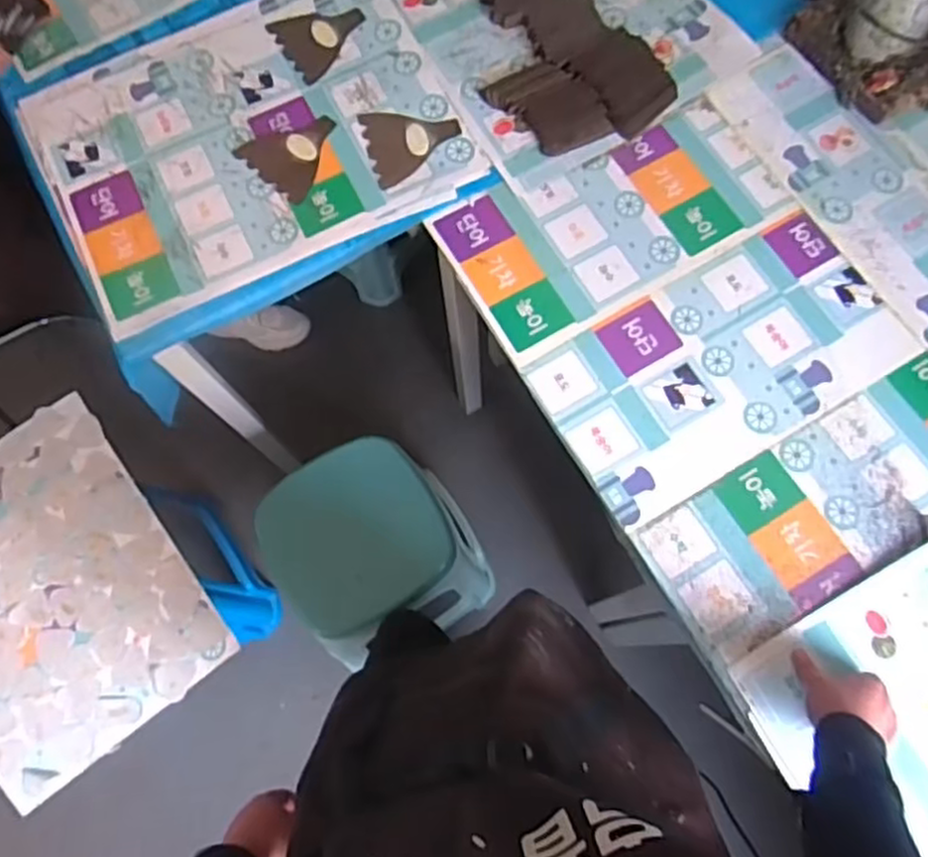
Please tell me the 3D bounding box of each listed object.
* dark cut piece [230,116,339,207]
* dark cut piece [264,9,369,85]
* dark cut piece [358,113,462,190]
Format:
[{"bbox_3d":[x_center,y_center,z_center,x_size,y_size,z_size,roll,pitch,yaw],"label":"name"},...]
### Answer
[{"bbox_3d":[-0.221,-0.370,0.952,0.116,0.005,0.119,40,78,13],"label":"dark cut piece"},{"bbox_3d":[-0.196,-0.550,1.007,0.120,0.005,0.113,-32,74,-8],"label":"dark cut piece"},{"bbox_3d":[-0.066,-0.377,0.948,0.125,0.005,0.113,-14,76,0],"label":"dark cut piece"}]

